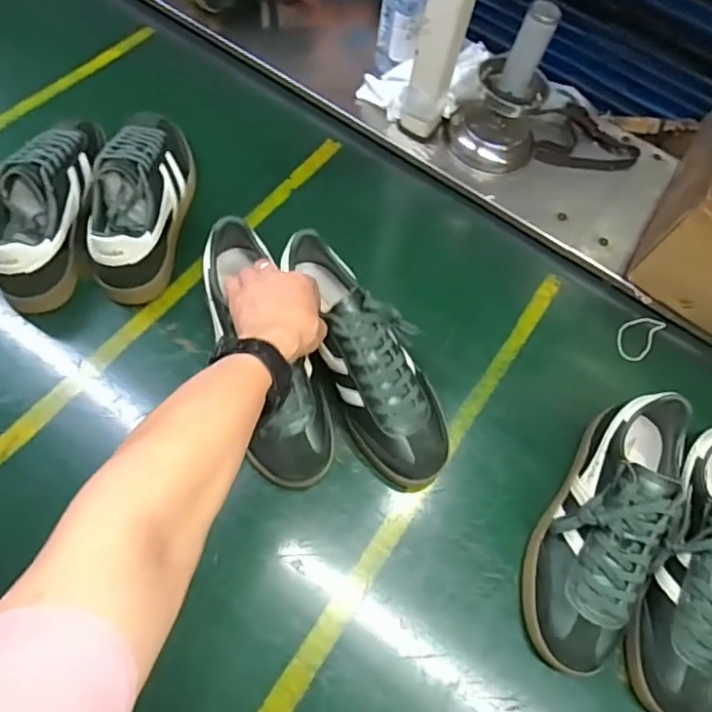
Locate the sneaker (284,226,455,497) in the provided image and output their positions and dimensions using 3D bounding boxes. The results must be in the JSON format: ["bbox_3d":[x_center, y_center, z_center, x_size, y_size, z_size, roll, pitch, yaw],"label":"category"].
[{"bbox_3d":[0.013,0.000,0.570,0.094,0.086,0.271,-23,82,-14],"label":"sneaker"}]

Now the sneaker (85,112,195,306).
[{"bbox_3d":[-0.243,-0.192,0.641,0.091,0.095,0.257,3,62,-7],"label":"sneaker"}]

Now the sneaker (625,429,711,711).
[{"bbox_3d":[0.325,0.193,0.517,0.084,0.090,0.271,25,63,5],"label":"sneaker"}]

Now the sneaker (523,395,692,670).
[{"bbox_3d":[0.237,0.157,0.520,0.099,0.097,0.257,34,63,10],"label":"sneaker"}]

